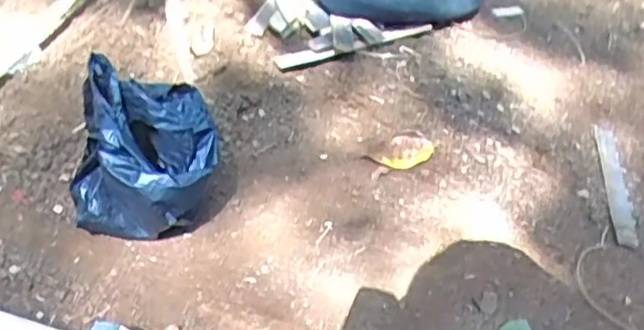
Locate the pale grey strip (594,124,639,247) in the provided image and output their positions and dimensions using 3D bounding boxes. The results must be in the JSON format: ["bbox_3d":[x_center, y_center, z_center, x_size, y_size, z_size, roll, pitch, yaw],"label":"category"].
[{"bbox_3d":[0.409,0.021,0.909,0.034,0.007,0.266,14,38,5],"label":"pale grey strip"}]

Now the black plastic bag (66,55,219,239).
[{"bbox_3d":[-0.198,-0.015,0.724,0.159,0.150,0.173,1,42,-7],"label":"black plastic bag"}]

